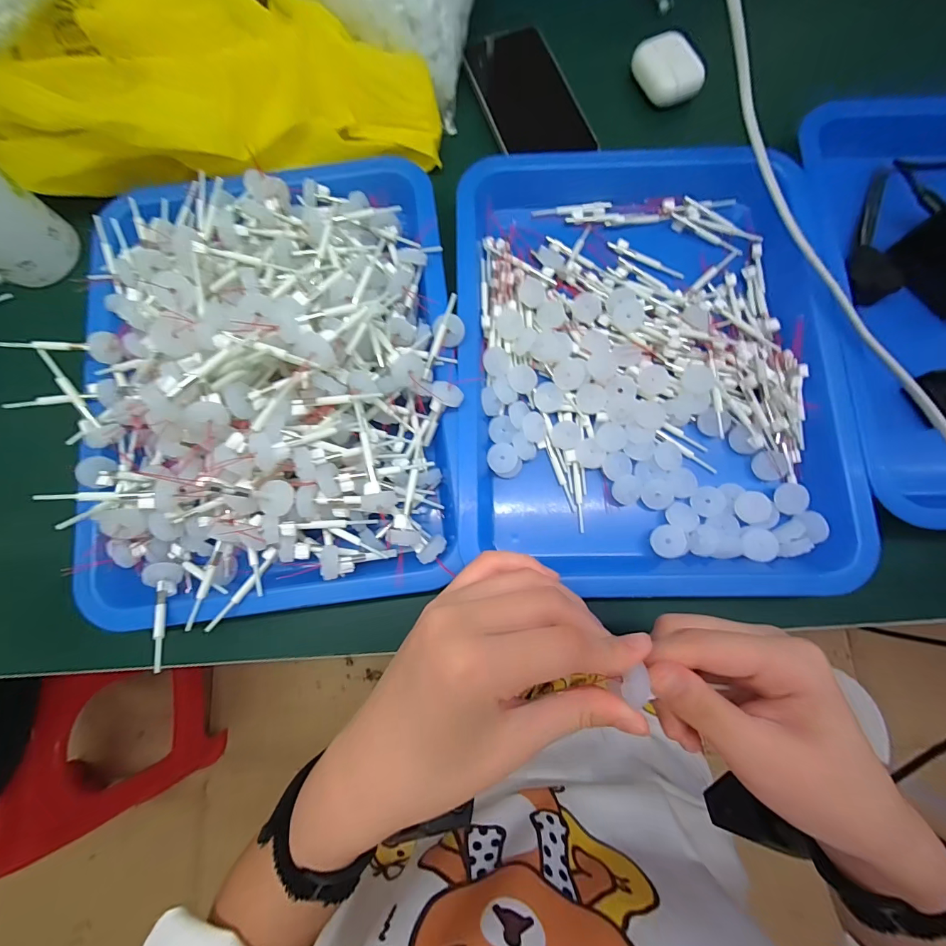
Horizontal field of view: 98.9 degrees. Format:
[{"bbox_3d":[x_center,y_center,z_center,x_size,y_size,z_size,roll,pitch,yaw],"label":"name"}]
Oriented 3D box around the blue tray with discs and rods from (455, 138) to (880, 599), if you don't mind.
[{"bbox_3d":[0.117,-0.089,0.302,0.256,0.046,0.347,-1,78,0],"label":"blue tray with discs and rods"}]

